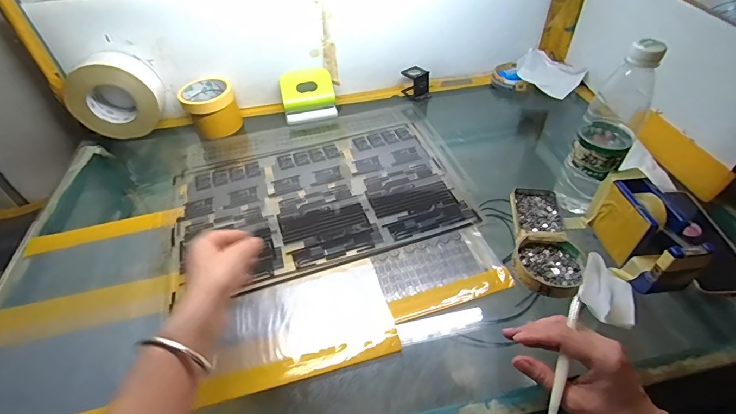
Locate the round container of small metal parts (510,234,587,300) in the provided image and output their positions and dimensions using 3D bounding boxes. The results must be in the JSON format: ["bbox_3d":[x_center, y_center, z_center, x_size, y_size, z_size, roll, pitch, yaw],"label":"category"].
[{"bbox_3d":[0.221,0.069,0.473,0.080,0.016,0.086,-1,45,1],"label":"round container of small metal parts"}]

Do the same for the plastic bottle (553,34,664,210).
[{"bbox_3d":[0.294,-0.092,0.475,0.062,0.215,0.070,29,53,28],"label":"plastic bottle"}]

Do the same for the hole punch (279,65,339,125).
[{"bbox_3d":[-0.116,-0.217,0.742,0.101,0.076,0.063,-13,46,-10],"label":"hole punch"}]

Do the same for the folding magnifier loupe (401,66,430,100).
[{"bbox_3d":[0.098,-0.250,0.776,0.043,0.049,0.053,-24,49,-20],"label":"folding magnifier loupe"}]

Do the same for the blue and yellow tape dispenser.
[{"bbox_3d":[0.323,0.027,0.452,0.057,0.079,0.135,-2,45,1],"label":"blue and yellow tape dispenser"}]

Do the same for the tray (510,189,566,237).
[{"bbox_3d":[0.233,0.008,0.529,0.064,0.018,0.091,5,46,8],"label":"tray"}]

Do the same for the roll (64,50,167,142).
[{"bbox_3d":[-0.449,-0.195,0.690,0.144,0.139,0.055,-10,46,-7],"label":"roll"}]

